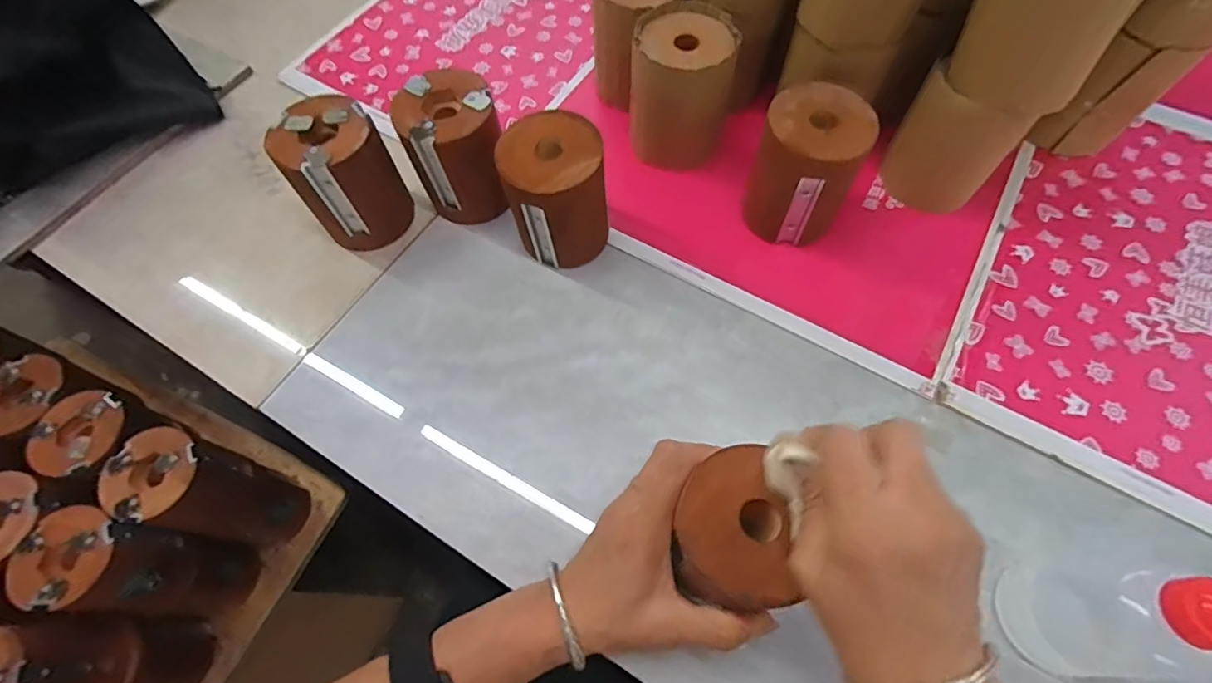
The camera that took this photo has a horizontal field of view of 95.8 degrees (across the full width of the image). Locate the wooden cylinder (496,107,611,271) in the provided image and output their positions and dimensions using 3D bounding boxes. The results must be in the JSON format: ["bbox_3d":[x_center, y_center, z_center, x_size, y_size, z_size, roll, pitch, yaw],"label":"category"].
[{"bbox_3d":[-0.038,-0.114,0.436,0.075,0.105,0.070,-13,63,-5],"label":"wooden cylinder"}]

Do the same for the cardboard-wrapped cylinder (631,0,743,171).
[{"bbox_3d":[0.068,-0.218,0.486,0.086,0.108,0.099,14,64,8],"label":"cardboard-wrapped cylinder"}]

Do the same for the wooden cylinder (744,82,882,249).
[{"bbox_3d":[0.159,-0.135,0.443,0.075,0.106,0.076,24,66,13],"label":"wooden cylinder"}]

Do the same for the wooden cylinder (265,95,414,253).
[{"bbox_3d":[-0.214,-0.135,0.455,0.078,0.104,0.074,-31,66,-13],"label":"wooden cylinder"}]

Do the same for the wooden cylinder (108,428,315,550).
[{"bbox_3d":[-0.379,0.156,0.547,0.075,0.201,0.078,14,64,9],"label":"wooden cylinder"}]

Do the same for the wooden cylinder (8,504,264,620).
[{"bbox_3d":[-0.427,0.215,0.518,0.078,0.200,0.076,14,64,8],"label":"wooden cylinder"}]

